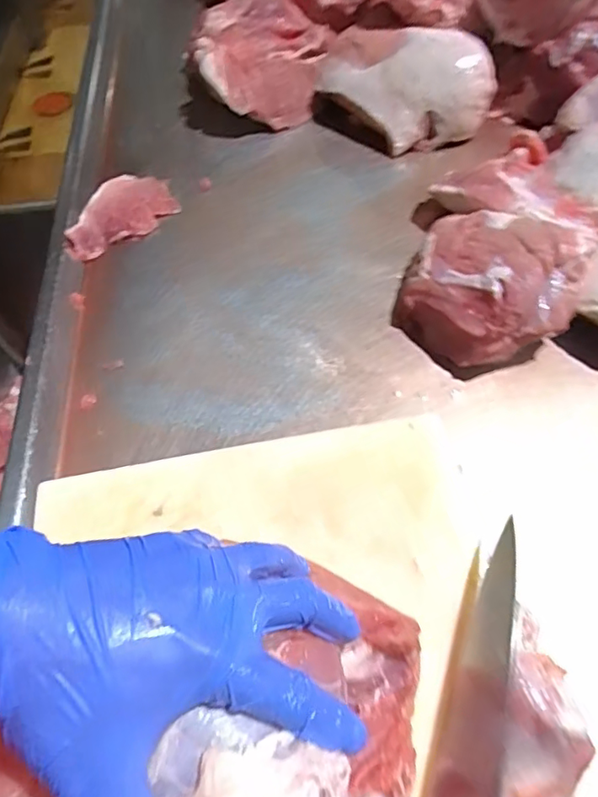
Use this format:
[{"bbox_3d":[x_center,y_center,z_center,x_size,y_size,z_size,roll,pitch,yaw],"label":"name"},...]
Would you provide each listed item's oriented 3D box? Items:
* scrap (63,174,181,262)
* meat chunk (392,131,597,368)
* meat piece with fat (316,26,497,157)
[{"bbox_3d":[-0.231,-0.244,0.732,0.094,0.038,0.170,17,62,14],"label":"scrap"},{"bbox_3d":[0.235,-0.191,0.634,0.187,0.091,0.345,16,62,13],"label":"meat chunk"},{"bbox_3d":[0.144,-0.452,0.796,0.247,0.103,0.145,30,66,20],"label":"meat piece with fat"}]

